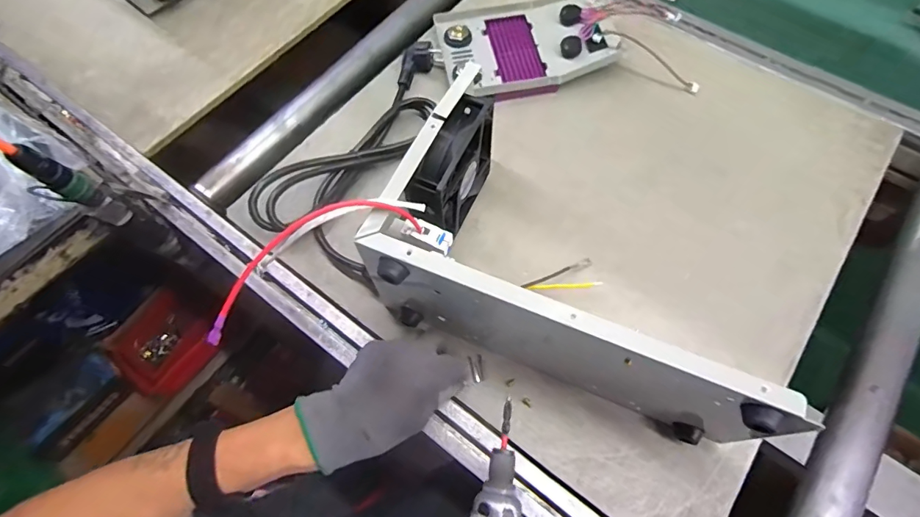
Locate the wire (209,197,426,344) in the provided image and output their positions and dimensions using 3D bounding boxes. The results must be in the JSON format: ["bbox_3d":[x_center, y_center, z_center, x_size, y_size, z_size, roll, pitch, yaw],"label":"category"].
[{"bbox_3d":[-0.122,-0.003,0.358,0.189,0.067,0.013,-29,46,-12],"label":"wire"}]

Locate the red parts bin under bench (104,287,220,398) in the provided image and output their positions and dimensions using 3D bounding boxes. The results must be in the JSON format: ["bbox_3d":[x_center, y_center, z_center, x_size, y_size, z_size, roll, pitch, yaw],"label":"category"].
[{"bbox_3d":[-0.532,0.154,0.834,0.137,0.079,0.163,35,70,16],"label":"red parts bin under bench"}]

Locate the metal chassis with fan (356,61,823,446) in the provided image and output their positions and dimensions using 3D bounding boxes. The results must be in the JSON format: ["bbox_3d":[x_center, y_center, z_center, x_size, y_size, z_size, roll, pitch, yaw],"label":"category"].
[{"bbox_3d":[0.112,-0.004,0.429,0.344,0.160,0.221,21,67,10],"label":"metal chassis with fan"}]

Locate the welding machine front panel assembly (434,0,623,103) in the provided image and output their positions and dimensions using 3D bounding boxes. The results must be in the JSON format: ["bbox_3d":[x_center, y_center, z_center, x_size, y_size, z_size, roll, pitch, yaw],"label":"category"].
[{"bbox_3d":[0.084,-0.293,0.626,0.229,0.047,0.169,-11,65,-4],"label":"welding machine front panel assembly"}]

